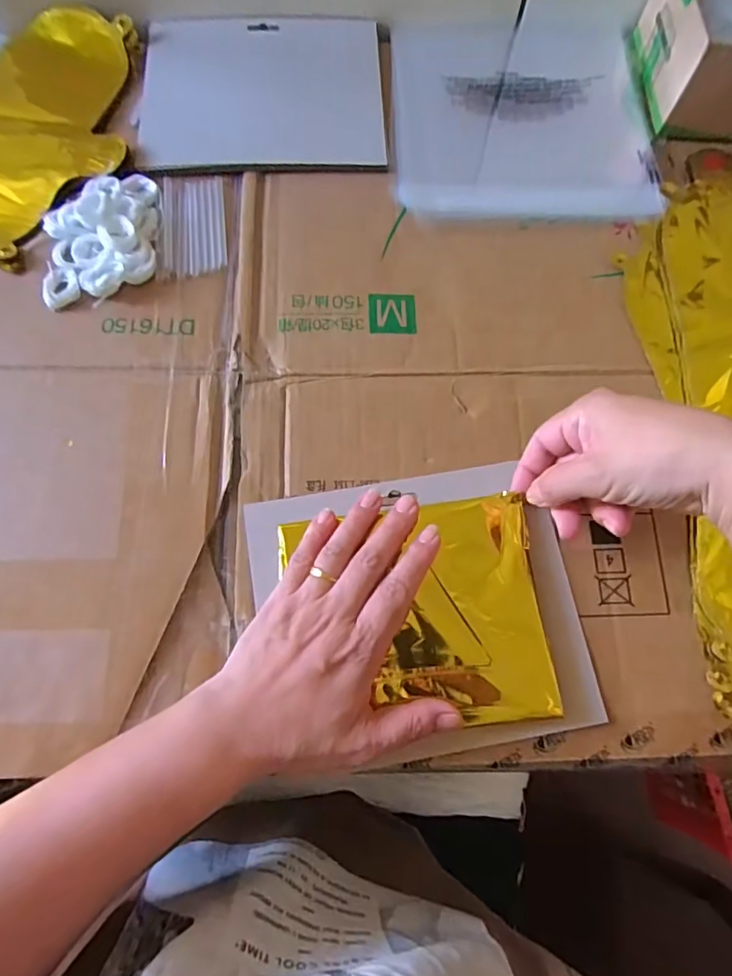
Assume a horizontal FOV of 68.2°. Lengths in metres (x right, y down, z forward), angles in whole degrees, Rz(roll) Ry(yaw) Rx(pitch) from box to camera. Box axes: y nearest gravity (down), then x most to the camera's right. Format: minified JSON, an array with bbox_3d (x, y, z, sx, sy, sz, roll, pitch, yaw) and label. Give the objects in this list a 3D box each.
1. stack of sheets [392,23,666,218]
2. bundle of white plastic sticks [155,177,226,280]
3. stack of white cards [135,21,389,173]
[{"bbox_3d":[0.128,-0.313,0.452,0.208,0.008,0.216,0,72,-2],"label":"stack of sheets"},{"bbox_3d":[-0.128,-0.196,0.402,0.047,0.006,0.091,-2,72,-2],"label":"bundle of white plastic sticks"},{"bbox_3d":[-0.084,-0.324,0.442,0.192,0.006,0.163,-4,72,-3],"label":"stack of white cards"}]

